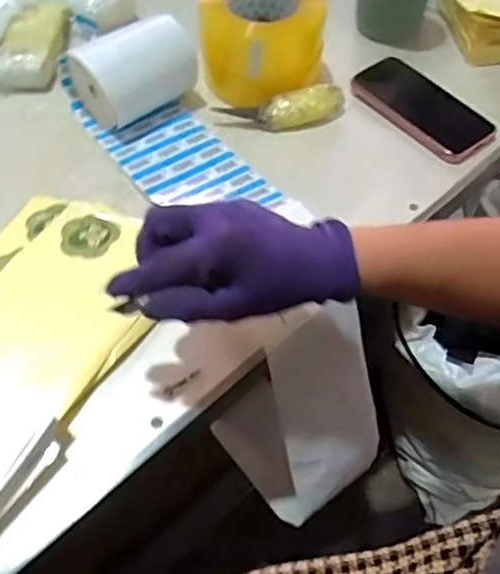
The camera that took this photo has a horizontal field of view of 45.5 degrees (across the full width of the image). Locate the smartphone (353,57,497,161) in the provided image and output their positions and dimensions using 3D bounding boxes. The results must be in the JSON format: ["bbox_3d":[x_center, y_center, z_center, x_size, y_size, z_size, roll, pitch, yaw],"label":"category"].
[{"bbox_3d":[0.195,-0.206,0.680,0.084,0.017,0.167,-37,68,-16],"label":"smartphone"}]

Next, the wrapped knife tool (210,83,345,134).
[{"bbox_3d":[0.038,-0.198,0.659,0.144,0.039,0.031,-9,56,-8],"label":"wrapped knife tool"}]

